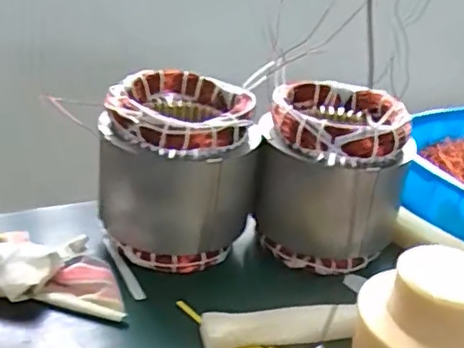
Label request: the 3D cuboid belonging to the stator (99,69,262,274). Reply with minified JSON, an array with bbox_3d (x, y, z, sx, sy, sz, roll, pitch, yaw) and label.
[{"bbox_3d":[-0.053,-0.004,0.636,0.146,0.163,0.146,7,27,1],"label":"stator"}]

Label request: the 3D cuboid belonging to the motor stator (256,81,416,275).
[{"bbox_3d":[0.105,-0.003,0.662,0.143,0.153,0.143,9,27,5],"label":"motor stator"}]

